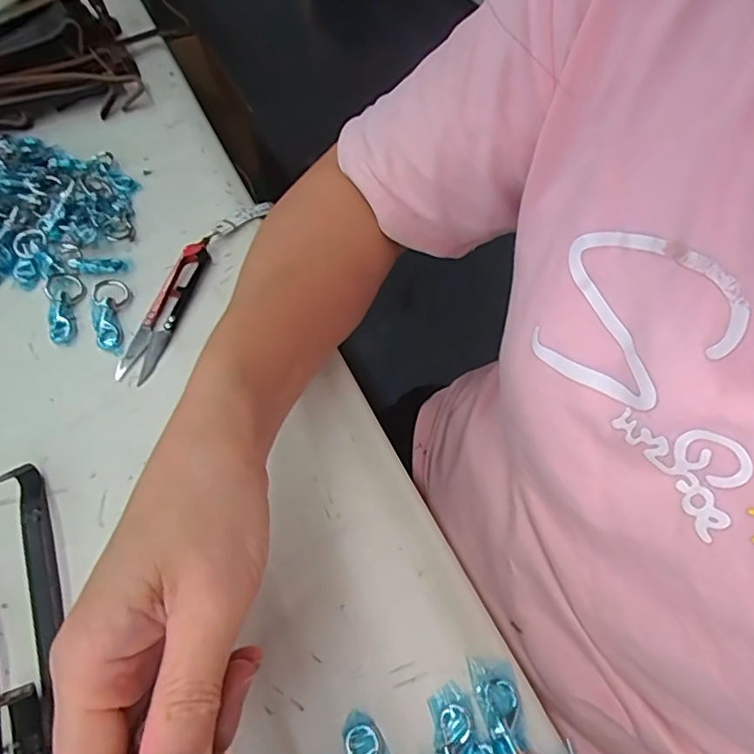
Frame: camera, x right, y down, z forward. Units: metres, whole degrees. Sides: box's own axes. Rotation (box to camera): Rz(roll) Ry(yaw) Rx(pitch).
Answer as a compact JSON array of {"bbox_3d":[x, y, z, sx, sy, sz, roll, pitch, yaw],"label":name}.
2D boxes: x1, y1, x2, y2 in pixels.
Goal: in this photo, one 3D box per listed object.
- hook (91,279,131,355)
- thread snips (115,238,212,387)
[{"bbox_3d":[-0.170,-0.040,0.352,0.021,0.009,0.057,-10,57,-8],"label":"hook"},{"bbox_3d":[-0.134,-0.047,0.353,0.023,0.018,0.109,12,56,7],"label":"thread snips"}]

